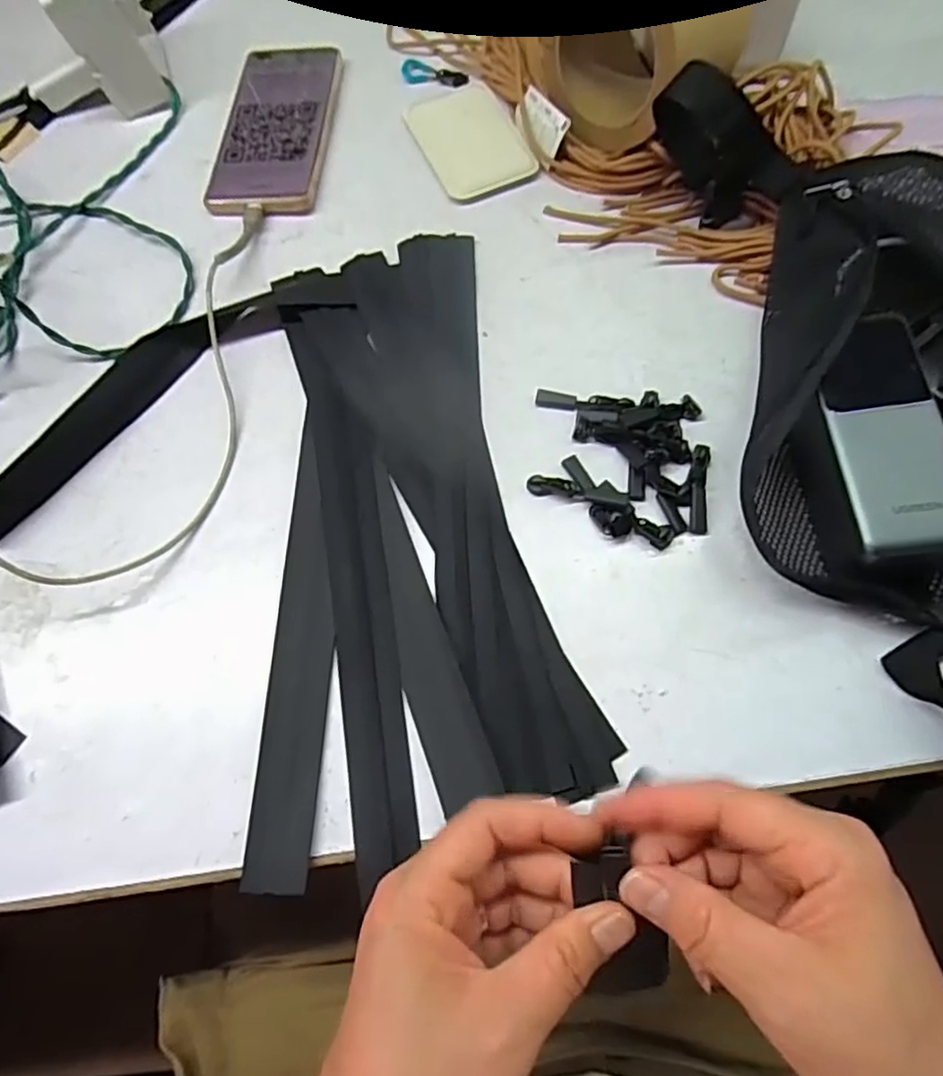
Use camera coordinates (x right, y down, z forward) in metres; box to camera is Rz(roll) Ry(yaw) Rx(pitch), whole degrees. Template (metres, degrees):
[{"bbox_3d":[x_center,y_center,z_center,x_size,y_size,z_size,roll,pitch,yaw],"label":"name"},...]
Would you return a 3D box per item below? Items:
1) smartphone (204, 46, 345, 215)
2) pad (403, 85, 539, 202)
[{"bbox_3d":[-0.144,-0.306,0.485,0.076,0.012,0.166,3,68,4],"label":"smartphone"},{"bbox_3d":[-0.001,-0.287,0.471,0.068,0.006,0.104,-23,69,-6],"label":"pad"}]

